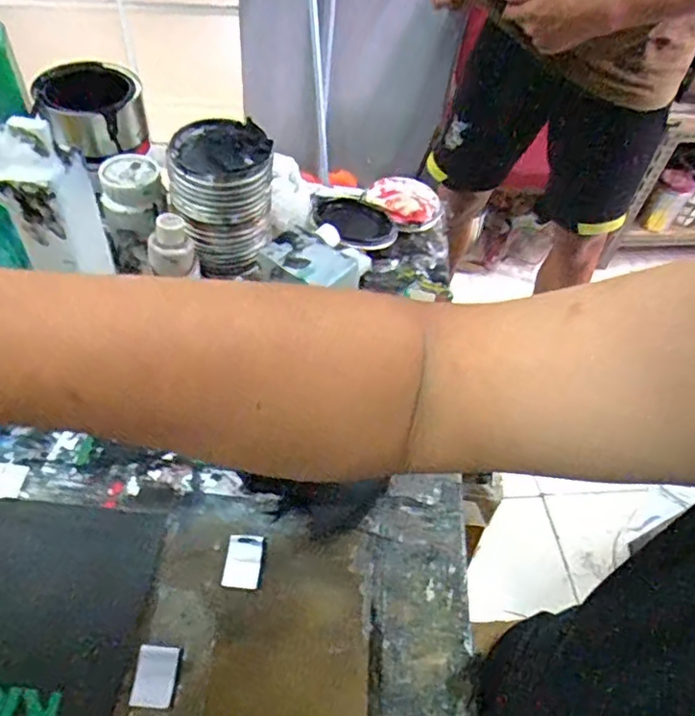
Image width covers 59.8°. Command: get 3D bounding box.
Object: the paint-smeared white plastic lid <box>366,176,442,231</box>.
[{"bbox_3d":[0.076,-0.207,0.802,0.097,0.019,0.090,3,49,-4],"label":"paint-smeared white plastic lid"}]

